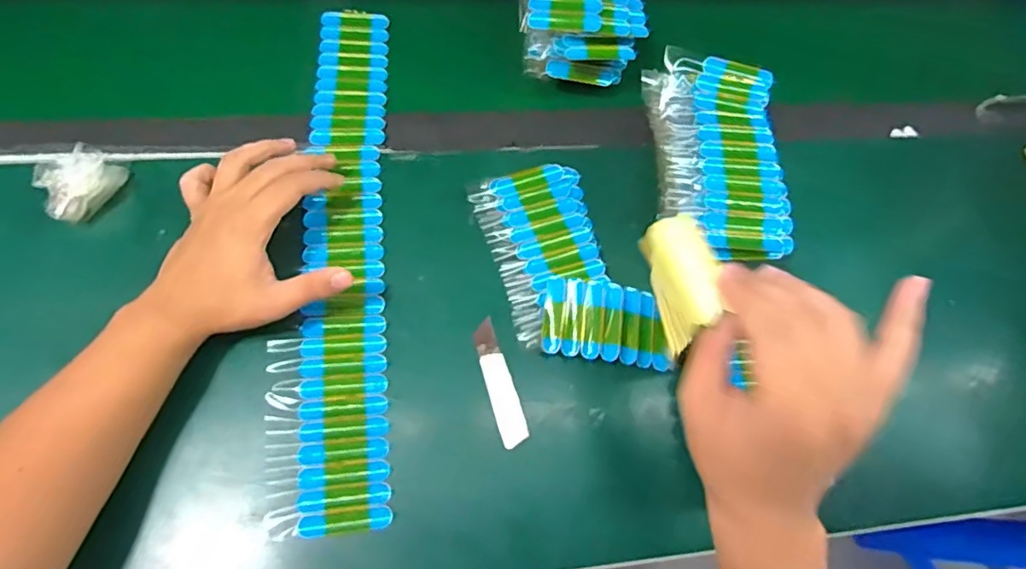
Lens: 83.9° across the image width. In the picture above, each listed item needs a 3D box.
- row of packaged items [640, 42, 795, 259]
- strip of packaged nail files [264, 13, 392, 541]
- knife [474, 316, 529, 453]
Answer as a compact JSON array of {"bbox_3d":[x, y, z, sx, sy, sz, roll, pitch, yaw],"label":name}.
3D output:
[{"bbox_3d":[0.165,-0.104,0.461,0.101,0.023,0.170,0,68,-7],"label":"row of packaged items"},{"bbox_3d":[-0.141,-0.045,0.472,0.081,0.014,0.458,-3,68,-1],"label":"strip of packaged nail files"},{"bbox_3d":[-0.011,0.074,0.436,0.021,0.004,0.097,-14,70,-12],"label":"knife"}]

